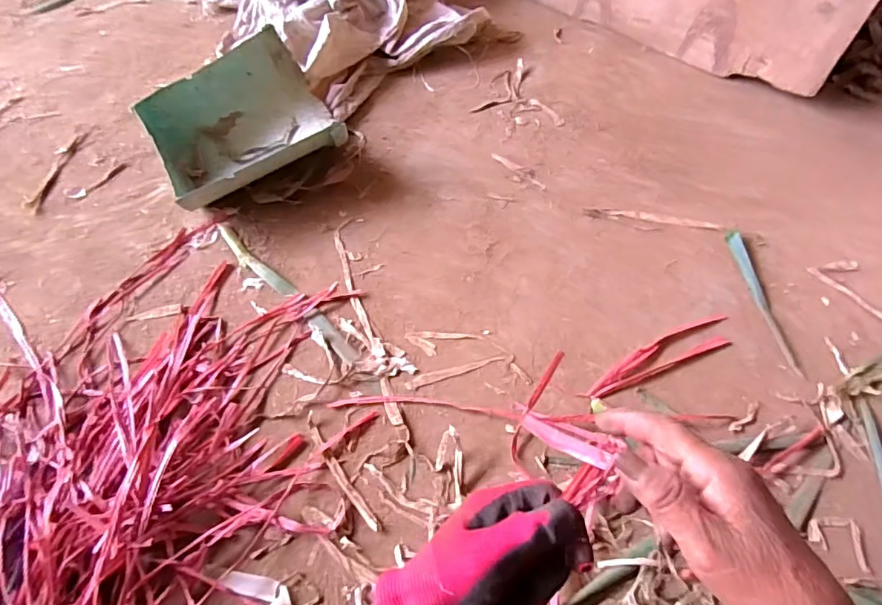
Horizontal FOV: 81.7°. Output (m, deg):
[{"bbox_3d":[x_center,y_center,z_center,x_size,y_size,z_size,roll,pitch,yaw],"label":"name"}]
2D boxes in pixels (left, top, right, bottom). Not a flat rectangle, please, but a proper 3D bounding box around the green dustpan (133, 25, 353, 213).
[{"bbox_3d":[-0.401,-0.350,1.060,0.344,0.134,0.334,-26,63,-11],"label":"green dustpan"}]

